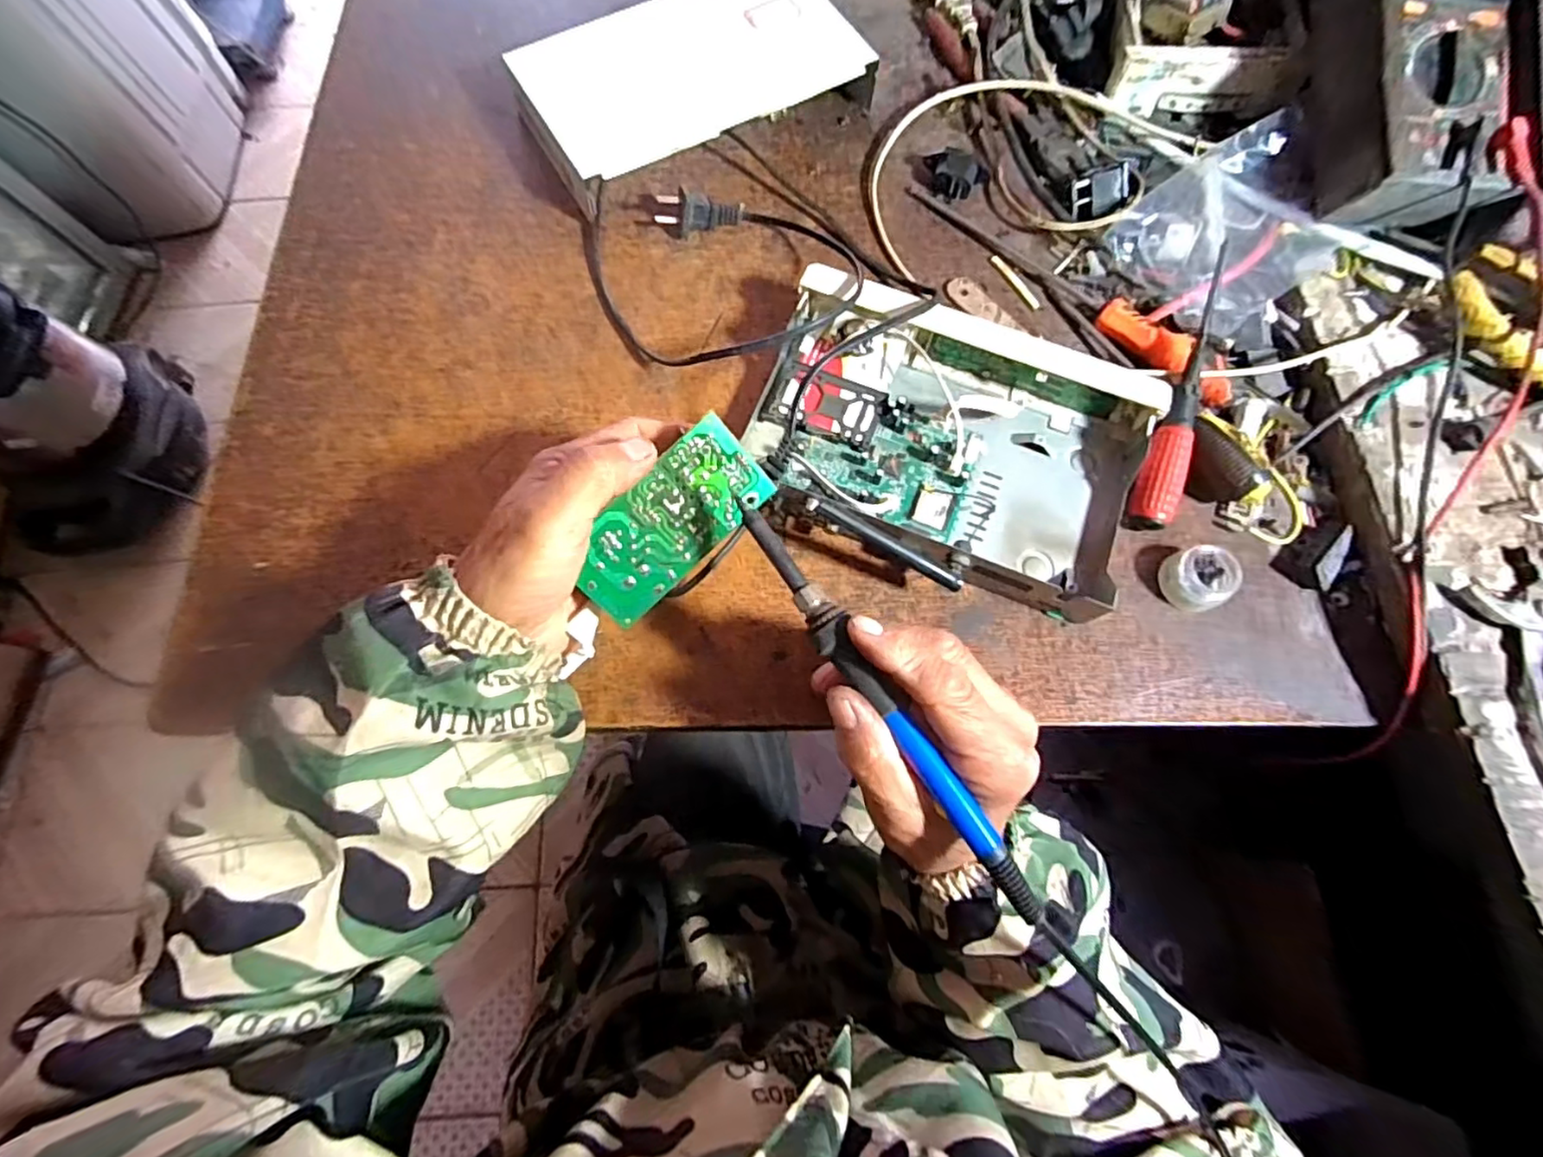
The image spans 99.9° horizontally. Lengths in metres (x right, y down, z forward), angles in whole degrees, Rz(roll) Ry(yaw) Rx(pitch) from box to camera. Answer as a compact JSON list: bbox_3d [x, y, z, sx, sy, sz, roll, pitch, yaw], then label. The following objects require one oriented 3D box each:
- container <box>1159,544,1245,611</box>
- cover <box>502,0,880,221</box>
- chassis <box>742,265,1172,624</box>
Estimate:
[{"bbox_3d":[0.237,0.000,0.358,0.033,0.022,0.032,0,71,1],"label":"container"},{"bbox_3d":[-0.055,-0.341,0.440,0.224,0.034,0.130,-30,73,-9],"label":"cover"},{"bbox_3d":[0.101,-0.078,0.373,0.223,0.043,0.164,14,72,6],"label":"chassis"}]

